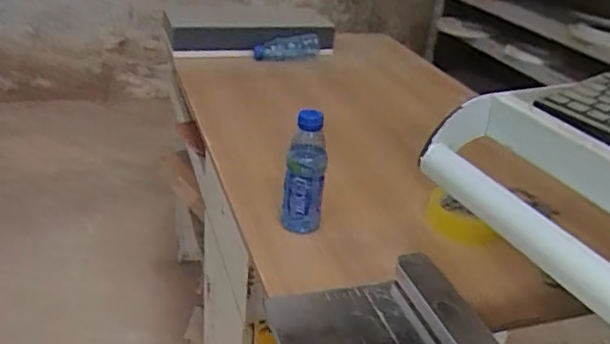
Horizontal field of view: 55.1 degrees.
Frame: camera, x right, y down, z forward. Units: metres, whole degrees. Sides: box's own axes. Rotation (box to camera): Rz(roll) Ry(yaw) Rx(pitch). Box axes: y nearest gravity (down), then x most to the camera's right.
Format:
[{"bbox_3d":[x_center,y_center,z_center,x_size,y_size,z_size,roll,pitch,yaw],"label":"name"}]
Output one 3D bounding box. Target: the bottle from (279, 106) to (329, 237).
[{"bbox_3d":[0.003,-0.001,0.997,0.066,0.225,0.059,9,29,4],"label":"bottle"}]

